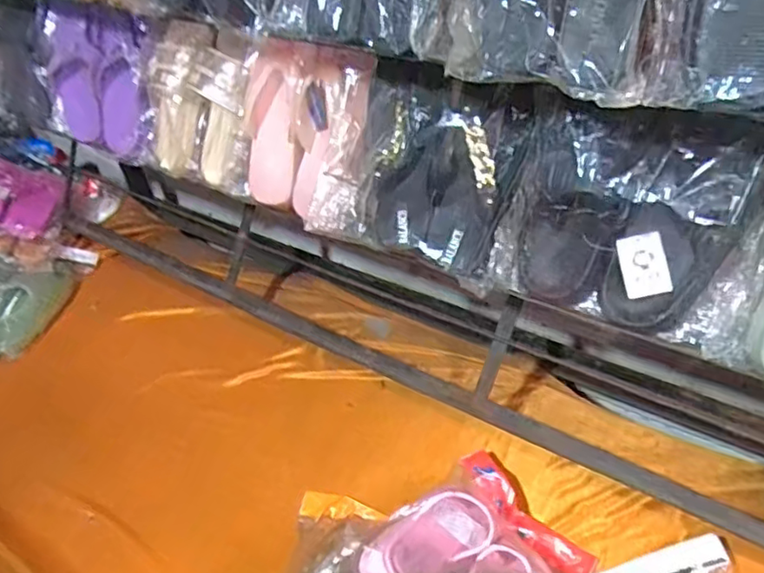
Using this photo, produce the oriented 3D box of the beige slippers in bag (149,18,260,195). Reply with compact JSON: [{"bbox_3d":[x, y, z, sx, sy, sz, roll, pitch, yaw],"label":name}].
[{"bbox_3d":[-0.256,-0.258,0.875,0.232,0.218,0.072,24,28,24],"label":"beige slippers in bag"}]

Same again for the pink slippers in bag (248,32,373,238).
[{"bbox_3d":[-0.096,-0.190,0.756,0.198,0.208,0.054,23,22,34],"label":"pink slippers in bag"}]

